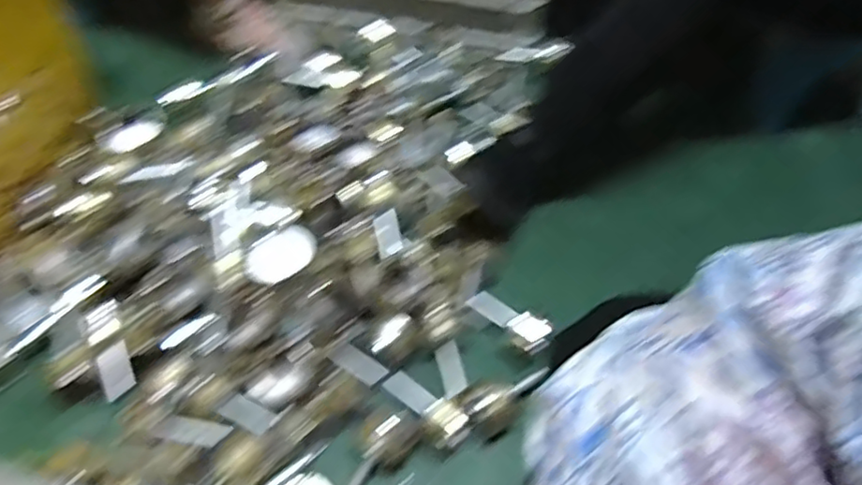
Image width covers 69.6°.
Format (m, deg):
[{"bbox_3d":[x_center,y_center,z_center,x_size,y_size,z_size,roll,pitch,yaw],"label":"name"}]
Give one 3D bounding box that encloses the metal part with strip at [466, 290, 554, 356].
[{"bbox_3d":[0.096,0.102,0.788,0.111,0.025,0.047,28,58,17],"label":"metal part with strip"}]

